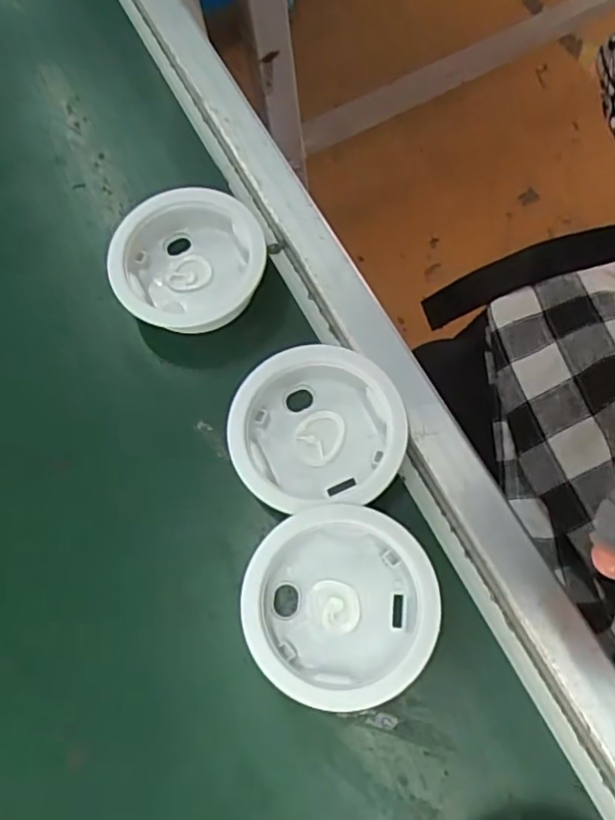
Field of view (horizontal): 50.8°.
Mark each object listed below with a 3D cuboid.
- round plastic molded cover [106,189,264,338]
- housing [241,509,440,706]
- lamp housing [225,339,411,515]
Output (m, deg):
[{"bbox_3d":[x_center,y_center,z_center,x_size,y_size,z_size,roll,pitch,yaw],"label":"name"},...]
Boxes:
[{"bbox_3d":[-0.057,-0.071,0.311,0.071,0.024,0.066,-1,69,3],"label":"round plastic molded cover"},{"bbox_3d":[0.013,0.075,0.252,0.070,0.023,0.072,-1,69,3],"label":"housing"},{"bbox_3d":[0.004,0.009,0.276,0.070,0.023,0.068,-7,69,0],"label":"lamp housing"}]

